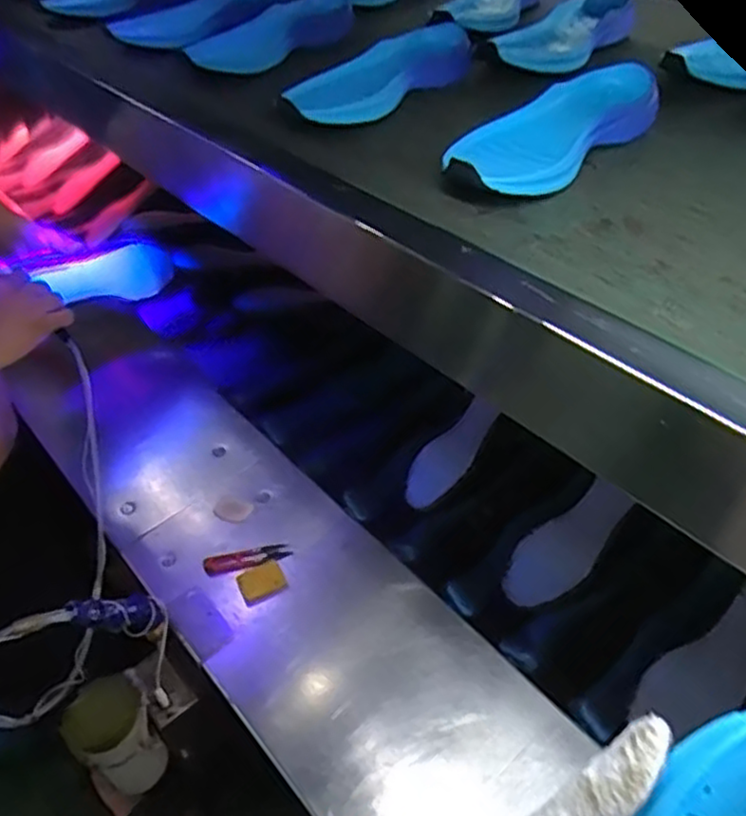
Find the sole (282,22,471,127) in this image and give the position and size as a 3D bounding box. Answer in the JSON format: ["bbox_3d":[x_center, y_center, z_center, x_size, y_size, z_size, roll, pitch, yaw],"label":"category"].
[{"bbox_3d":[0.012,-0.346,0.739,0.076,0.037,0.260,32,54,33],"label":"sole"}]

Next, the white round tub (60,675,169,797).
[{"bbox_3d":[-0.282,0.365,0.784,0.081,0.097,0.090,-34,50,-28],"label":"white round tub"}]

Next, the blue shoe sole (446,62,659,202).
[{"bbox_3d":[0.158,-0.245,0.628,0.099,0.041,0.257,28,53,31],"label":"blue shoe sole"}]

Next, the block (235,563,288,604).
[{"bbox_3d":[-0.128,0.198,0.811,0.051,0.007,0.040,-23,46,-18],"label":"block"}]

